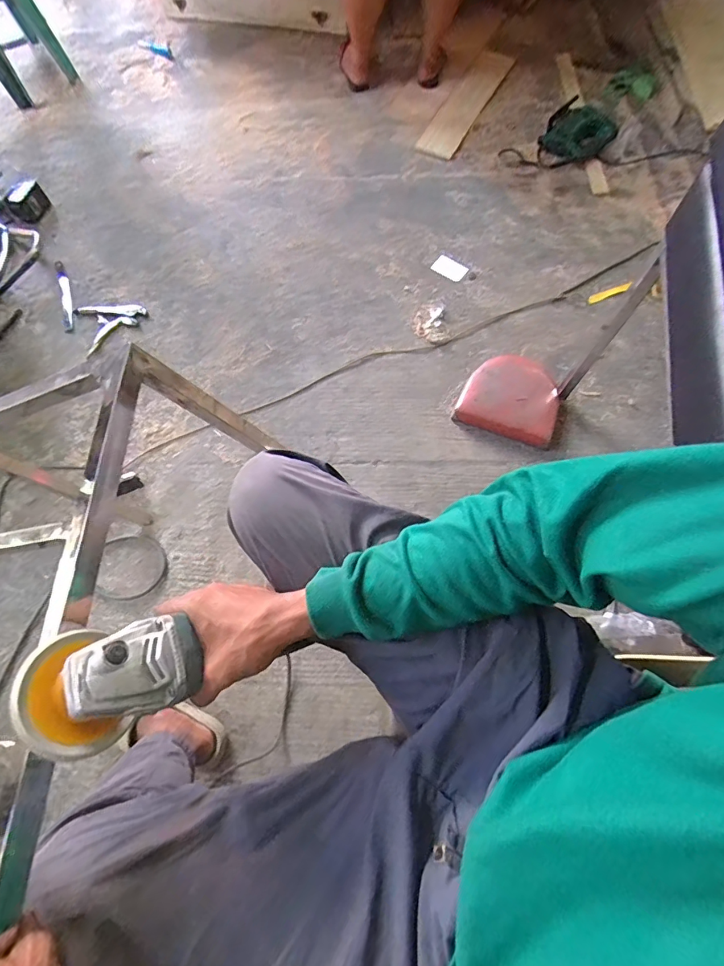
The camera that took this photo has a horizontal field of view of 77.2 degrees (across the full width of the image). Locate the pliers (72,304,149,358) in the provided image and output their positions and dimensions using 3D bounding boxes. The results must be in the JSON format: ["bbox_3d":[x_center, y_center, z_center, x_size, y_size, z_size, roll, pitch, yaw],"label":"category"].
[{"bbox_3d":[-0.735,-0.479,1.343,0.192,0.027,0.155,-22,67,-7],"label":"pliers"}]

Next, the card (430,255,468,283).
[{"bbox_3d":[0.266,-0.645,1.361,0.104,0.005,0.077,39,73,18],"label":"card"}]

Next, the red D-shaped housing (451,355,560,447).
[{"bbox_3d":[0.372,-0.222,1.138,0.240,0.064,0.219,15,67,9],"label":"red D-shaped housing"}]

